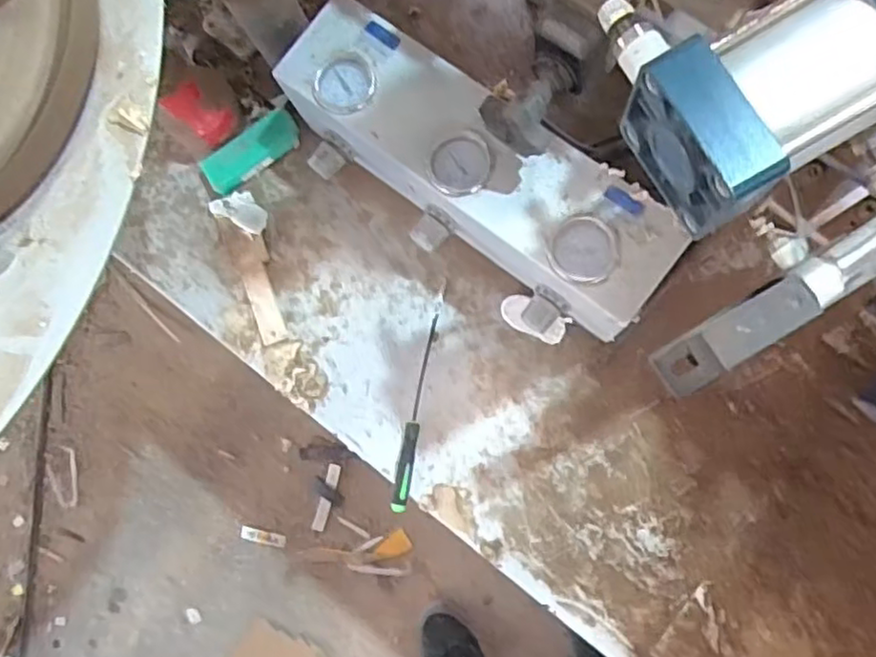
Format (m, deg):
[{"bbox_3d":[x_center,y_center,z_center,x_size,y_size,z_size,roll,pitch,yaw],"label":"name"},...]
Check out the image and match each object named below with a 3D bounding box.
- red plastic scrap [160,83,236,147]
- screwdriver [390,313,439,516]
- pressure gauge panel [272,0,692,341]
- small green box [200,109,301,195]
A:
[{"bbox_3d":[-0.246,-0.224,0.701,0.039,0.077,0.040,42,89,10],"label":"red plastic scrap"},{"bbox_3d":[-0.024,0.083,0.684,0.017,0.018,0.196,8,84,8],"label":"screwdriver"},{"bbox_3d":[0.032,-0.148,0.617,0.385,0.060,0.110,37,89,10],"label":"pressure gauge panel"},{"bbox_3d":[-0.201,-0.190,0.736,0.110,0.016,0.044,-39,110,-3],"label":"small green box"}]

